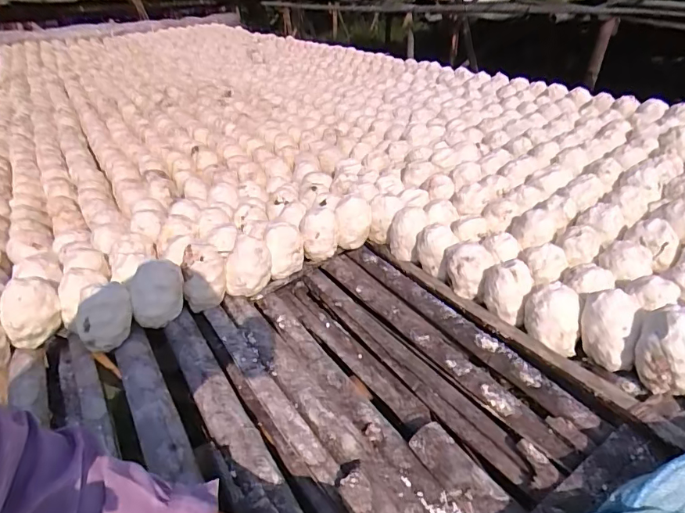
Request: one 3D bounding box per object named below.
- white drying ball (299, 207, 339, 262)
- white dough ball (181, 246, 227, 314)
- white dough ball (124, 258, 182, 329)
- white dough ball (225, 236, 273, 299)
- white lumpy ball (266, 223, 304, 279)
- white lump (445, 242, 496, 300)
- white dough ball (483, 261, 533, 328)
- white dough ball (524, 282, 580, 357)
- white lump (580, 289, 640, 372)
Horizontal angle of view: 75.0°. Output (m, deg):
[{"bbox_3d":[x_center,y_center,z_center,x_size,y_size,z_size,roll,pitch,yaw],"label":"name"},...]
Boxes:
[{"bbox_3d":[-0.045,-0.042,0.892,0.068,0.089,0.064,-3,33,2],"label":"white drying ball"},{"bbox_3d":[-0.240,0.040,0.782,0.063,0.113,0.061,-3,33,2],"label":"white dough ball"},{"bbox_3d":[-0.300,0.069,0.731,0.083,0.101,0.075,-14,34,-14],"label":"white dough ball"},{"bbox_3d":[-0.172,0.022,0.819,0.081,0.098,0.066,-7,33,-4],"label":"white dough ball"},{"bbox_3d":[-0.113,-0.012,0.865,0.074,0.081,0.082,-8,33,-5],"label":"white lumpy ball"},{"bbox_3d":[0.221,0.027,0.783,0.079,0.085,0.072,6,35,15],"label":"white lump"},{"bbox_3d":[0.265,0.060,0.723,0.070,0.087,0.068,-3,33,2],"label":"white dough ball"},{"bbox_3d":[0.315,0.093,0.672,0.076,0.084,0.071,-3,33,2],"label":"white dough ball"},{"bbox_3d":[0.372,0.099,0.625,0.068,0.081,0.080,12,37,24],"label":"white lump"}]

